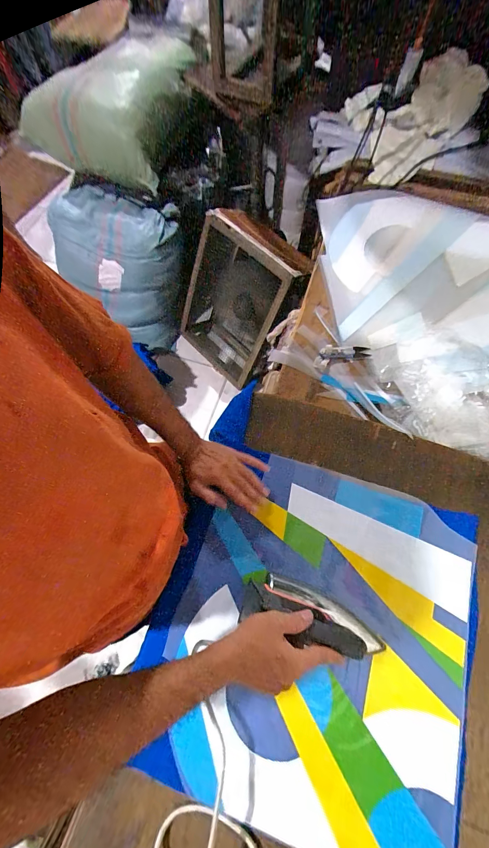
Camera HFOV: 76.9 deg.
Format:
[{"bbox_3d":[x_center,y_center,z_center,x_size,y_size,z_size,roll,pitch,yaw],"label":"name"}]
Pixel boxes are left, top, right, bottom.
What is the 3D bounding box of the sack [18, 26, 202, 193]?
[{"bbox_3d":[-0.440,-1.067,1.069,0.531,0.319,0.323,-4,68,-2],"label":"sack"}]

